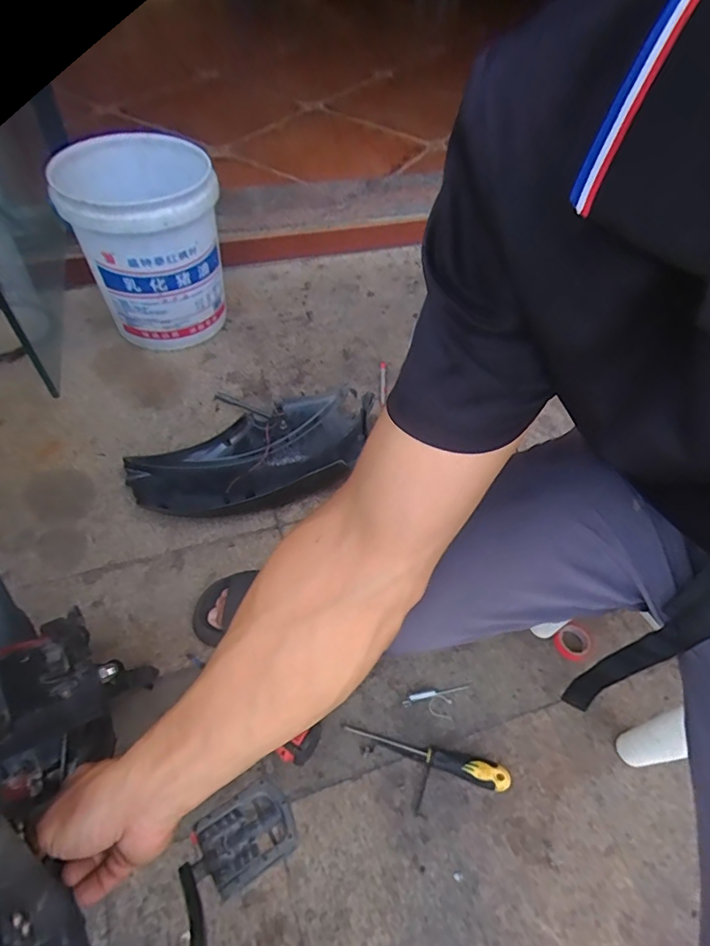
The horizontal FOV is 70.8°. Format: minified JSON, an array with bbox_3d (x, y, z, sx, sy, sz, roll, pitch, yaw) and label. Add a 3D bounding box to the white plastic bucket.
[{"bbox_3d":[-0.426,-0.489,1.084,0.282,0.357,0.302,-12,56,-11],"label":"white plastic bucket"}]

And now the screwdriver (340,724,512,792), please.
[{"bbox_3d":[0.092,0.381,0.669,0.222,0.030,0.031,12,55,6],"label":"screwdriver"}]

